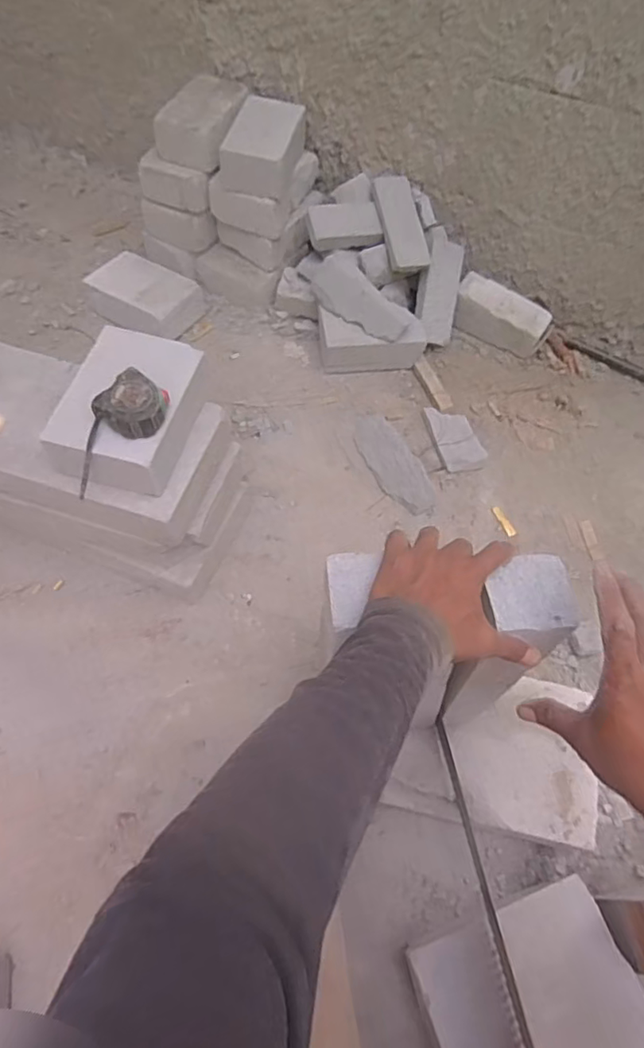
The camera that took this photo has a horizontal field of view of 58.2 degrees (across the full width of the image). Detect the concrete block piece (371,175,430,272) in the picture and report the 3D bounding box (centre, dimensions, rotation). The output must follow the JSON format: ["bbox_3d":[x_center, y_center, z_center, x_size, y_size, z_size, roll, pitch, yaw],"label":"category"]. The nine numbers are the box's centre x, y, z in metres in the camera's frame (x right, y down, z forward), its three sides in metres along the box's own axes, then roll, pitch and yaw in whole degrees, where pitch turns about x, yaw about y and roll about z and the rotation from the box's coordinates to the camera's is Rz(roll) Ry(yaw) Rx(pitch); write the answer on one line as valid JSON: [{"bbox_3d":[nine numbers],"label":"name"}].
[{"bbox_3d":[0.148,-0.576,1.101,0.070,0.029,0.182,-17,91,-13],"label":"concrete block piece"}]

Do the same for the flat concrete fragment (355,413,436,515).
[{"bbox_3d":[0.123,-0.109,0.998,0.023,0.080,0.198,-12,65,-49],"label":"flat concrete fragment"}]

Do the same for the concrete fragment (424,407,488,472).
[{"bbox_3d":[0.247,-0.161,1.073,0.084,0.029,0.148,-10,62,-10],"label":"concrete fragment"}]

